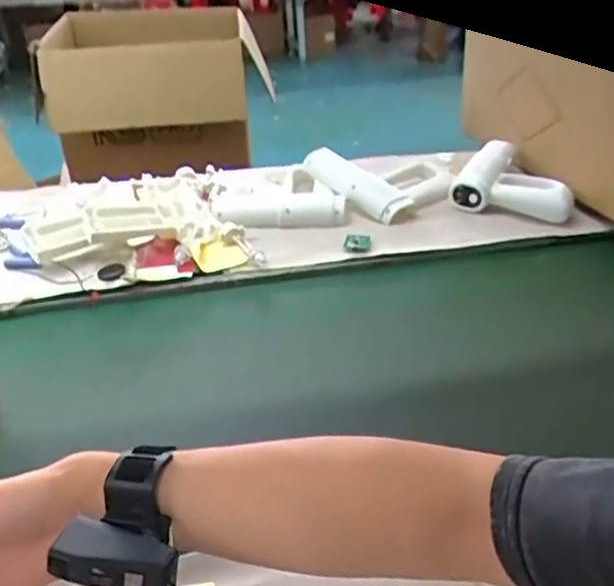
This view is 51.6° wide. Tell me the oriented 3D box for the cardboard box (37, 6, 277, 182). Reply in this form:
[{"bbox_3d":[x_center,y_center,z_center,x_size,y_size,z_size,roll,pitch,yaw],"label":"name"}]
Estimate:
[{"bbox_3d":[-0.376,-0.539,1.667,0.531,0.333,0.436,-3,35,-1],"label":"cardboard box"}]

